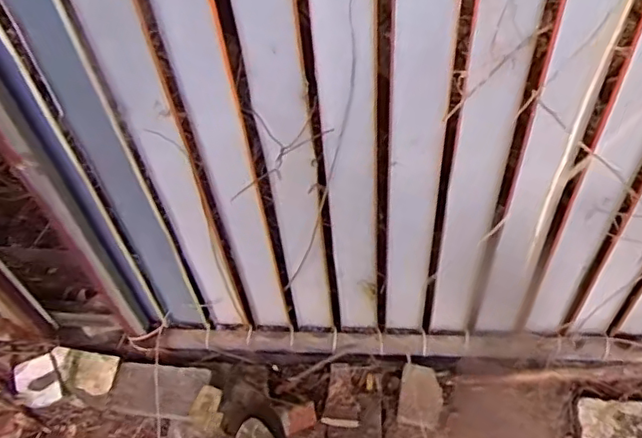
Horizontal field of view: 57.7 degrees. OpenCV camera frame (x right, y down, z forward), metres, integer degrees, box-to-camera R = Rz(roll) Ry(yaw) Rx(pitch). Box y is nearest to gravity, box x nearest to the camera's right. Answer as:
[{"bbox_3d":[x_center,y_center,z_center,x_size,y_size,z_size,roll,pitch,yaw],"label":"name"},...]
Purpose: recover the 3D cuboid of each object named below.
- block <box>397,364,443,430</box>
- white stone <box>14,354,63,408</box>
[{"bbox_3d":[0.223,0.394,1.300,0.096,0.046,0.125,8,47,12],"label":"block"},{"bbox_3d":[-0.674,0.394,1.394,0.107,0.071,0.102,-15,47,-9],"label":"white stone"}]

